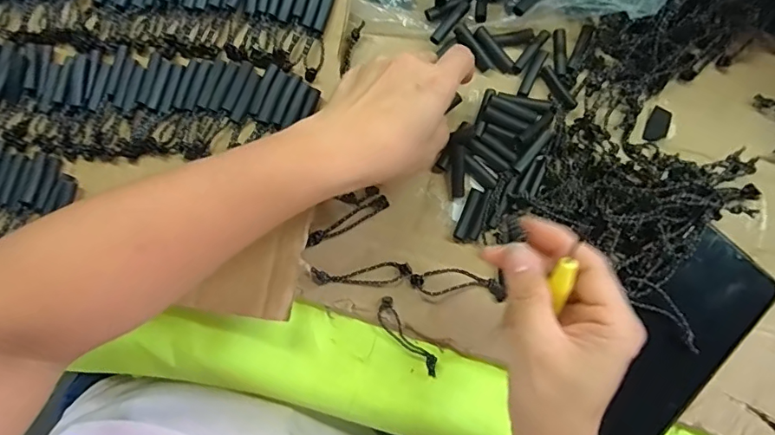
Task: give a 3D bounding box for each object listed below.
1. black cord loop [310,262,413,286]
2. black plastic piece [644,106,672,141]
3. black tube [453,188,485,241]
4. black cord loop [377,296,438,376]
[{"bbox_3d":[-0.018,0.040,0.342,0.069,0.008,0.016,-5,81,-1],"label":"black cord loop"},{"bbox_3d":[0.199,-0.068,0.358,0.016,0.004,0.027,23,82,3],"label":"black plastic piece"},{"bbox_3d":[0.058,-0.002,0.347,0.010,0.008,0.037,22,82,3],"label":"black tube"},{"bbox_3d":[0.014,0.085,0.343,0.017,0.007,0.065,-37,91,18],"label":"black cord loop"}]

